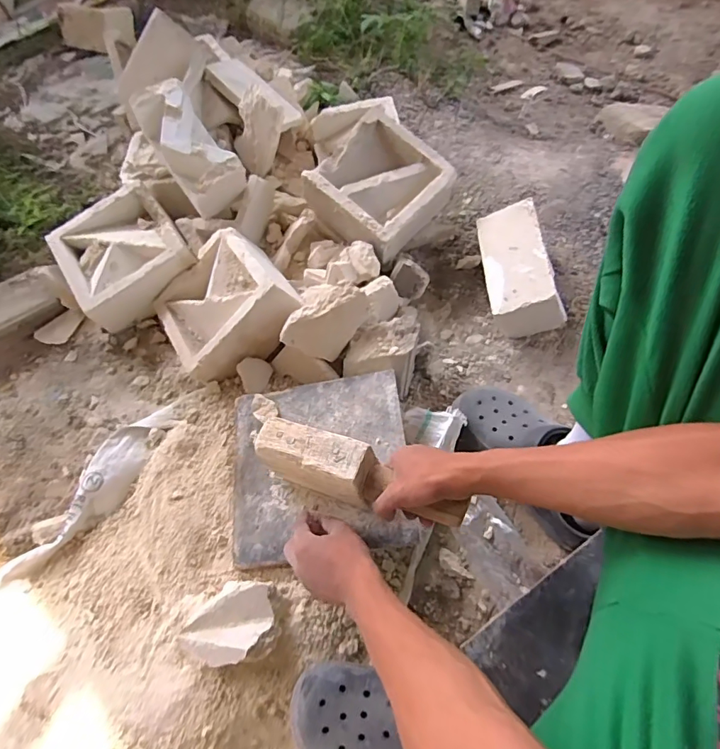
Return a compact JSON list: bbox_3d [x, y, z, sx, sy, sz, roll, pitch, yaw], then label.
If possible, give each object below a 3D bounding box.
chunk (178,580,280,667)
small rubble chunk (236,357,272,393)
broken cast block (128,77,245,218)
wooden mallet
[{"bbox_3d":[-0.149,0.289,0.552,0.104,0.061,0.084,-5,63,1],"label":"chunk"},{"bbox_3d":[-0.167,-0.001,0.756,0.052,0.035,0.046,-26,65,-10],"label":"small rubble chunk"},{"bbox_3d":[-0.299,-0.400,0.836,0.102,0.106,0.215,-38,96,-15],"label":"broken cast block"},{"bbox_3d":[-0.006,0.116,0.537,0.248,0.054,0.064,20,66,14],"label":"wooden mallet"}]

